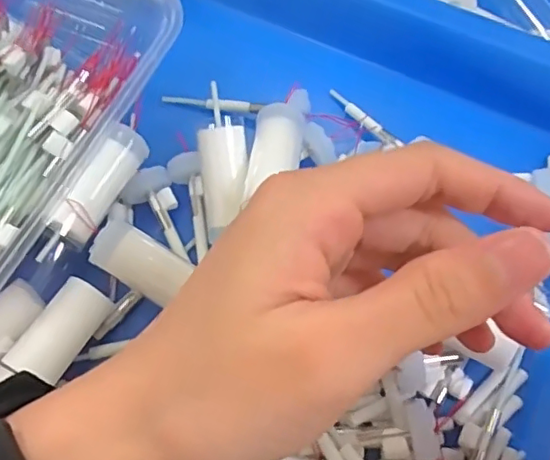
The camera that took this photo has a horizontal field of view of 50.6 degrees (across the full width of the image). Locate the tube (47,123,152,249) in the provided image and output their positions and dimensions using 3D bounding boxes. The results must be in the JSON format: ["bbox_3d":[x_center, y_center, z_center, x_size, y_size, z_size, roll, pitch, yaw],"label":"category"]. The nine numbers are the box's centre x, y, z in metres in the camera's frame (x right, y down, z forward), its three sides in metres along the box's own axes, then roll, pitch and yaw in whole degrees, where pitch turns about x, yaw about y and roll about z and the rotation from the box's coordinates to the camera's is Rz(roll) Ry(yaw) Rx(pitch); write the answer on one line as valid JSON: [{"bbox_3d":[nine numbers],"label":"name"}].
[{"bbox_3d":[-0.068,-0.019,0.228,0.013,0.014,0.051,20,60,9],"label":"tube"}]

